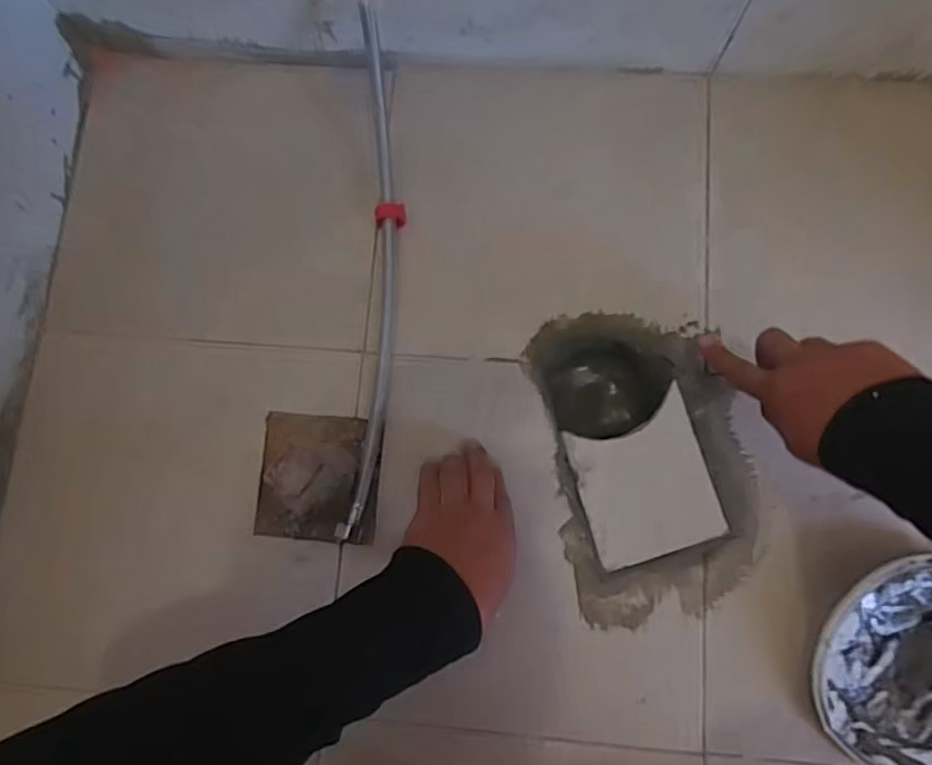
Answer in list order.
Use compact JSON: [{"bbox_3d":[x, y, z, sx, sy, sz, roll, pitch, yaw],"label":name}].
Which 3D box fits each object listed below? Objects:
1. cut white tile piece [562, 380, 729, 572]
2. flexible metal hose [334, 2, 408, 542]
[{"bbox_3d":[0.150,0.083,0.516,0.109,0.004,0.121,-16,80,-1],"label":"cut white tile piece"},{"bbox_3d":[-0.077,-0.082,0.503,0.030,0.101,0.413,3,76,4],"label":"flexible metal hose"}]

